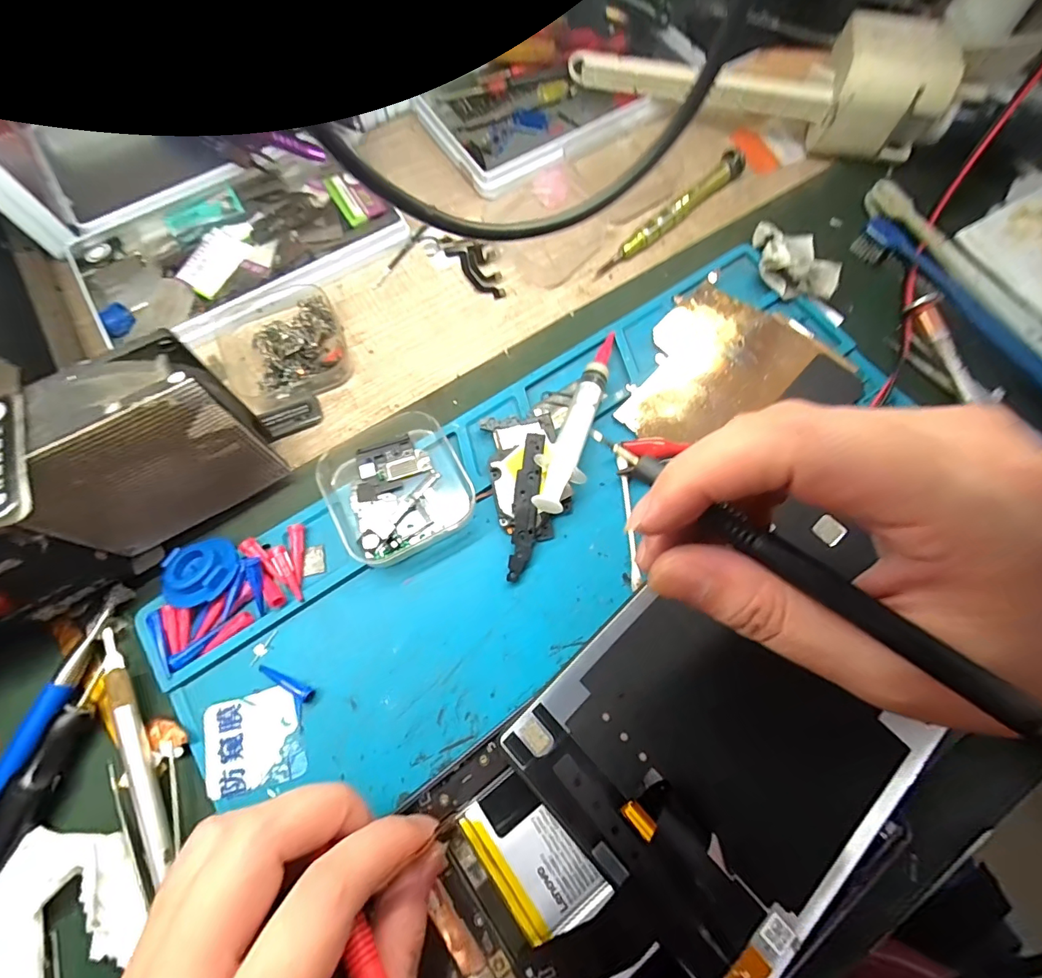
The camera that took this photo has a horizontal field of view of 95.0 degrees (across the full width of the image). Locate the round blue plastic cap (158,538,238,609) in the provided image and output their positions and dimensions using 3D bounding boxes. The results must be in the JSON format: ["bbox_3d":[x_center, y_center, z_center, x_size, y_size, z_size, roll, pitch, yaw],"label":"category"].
[{"bbox_3d":[-0.145,0.037,0.215,0.033,0.009,0.029,-7,71,-3],"label":"round blue plastic cap"}]

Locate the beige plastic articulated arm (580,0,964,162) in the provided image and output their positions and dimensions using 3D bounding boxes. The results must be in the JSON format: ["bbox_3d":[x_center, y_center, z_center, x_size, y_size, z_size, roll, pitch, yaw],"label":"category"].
[{"bbox_3d":[0.146,-0.264,0.305,0.220,0.056,0.062,13,71,4],"label":"beige plastic articulated arm"}]

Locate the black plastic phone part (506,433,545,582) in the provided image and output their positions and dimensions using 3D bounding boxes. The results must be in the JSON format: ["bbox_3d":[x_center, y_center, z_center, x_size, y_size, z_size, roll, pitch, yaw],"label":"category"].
[{"bbox_3d":[0.003,0.008,0.227,0.012,0.004,0.070,5,80,-3],"label":"black plastic phone part"}]

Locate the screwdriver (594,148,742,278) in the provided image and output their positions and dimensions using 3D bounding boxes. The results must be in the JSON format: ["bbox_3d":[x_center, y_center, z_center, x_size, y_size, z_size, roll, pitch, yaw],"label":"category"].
[{"bbox_3d":[0.094,-0.168,0.293,0.014,0.015,0.122,43,76,14],"label":"screwdriver"}]

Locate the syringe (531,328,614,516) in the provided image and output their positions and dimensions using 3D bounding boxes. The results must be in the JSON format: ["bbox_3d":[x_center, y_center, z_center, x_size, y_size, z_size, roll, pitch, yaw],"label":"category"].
[{"bbox_3d":[0.030,-0.036,0.239,0.022,0.015,0.106,19,71,7],"label":"syringe"}]

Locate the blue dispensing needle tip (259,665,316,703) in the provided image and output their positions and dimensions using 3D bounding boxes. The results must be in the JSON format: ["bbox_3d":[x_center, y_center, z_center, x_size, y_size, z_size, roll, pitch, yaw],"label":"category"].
[{"bbox_3d":[-0.102,0.084,0.207,0.027,0.004,0.006,24,72,8],"label":"blue dispensing needle tip"}]

